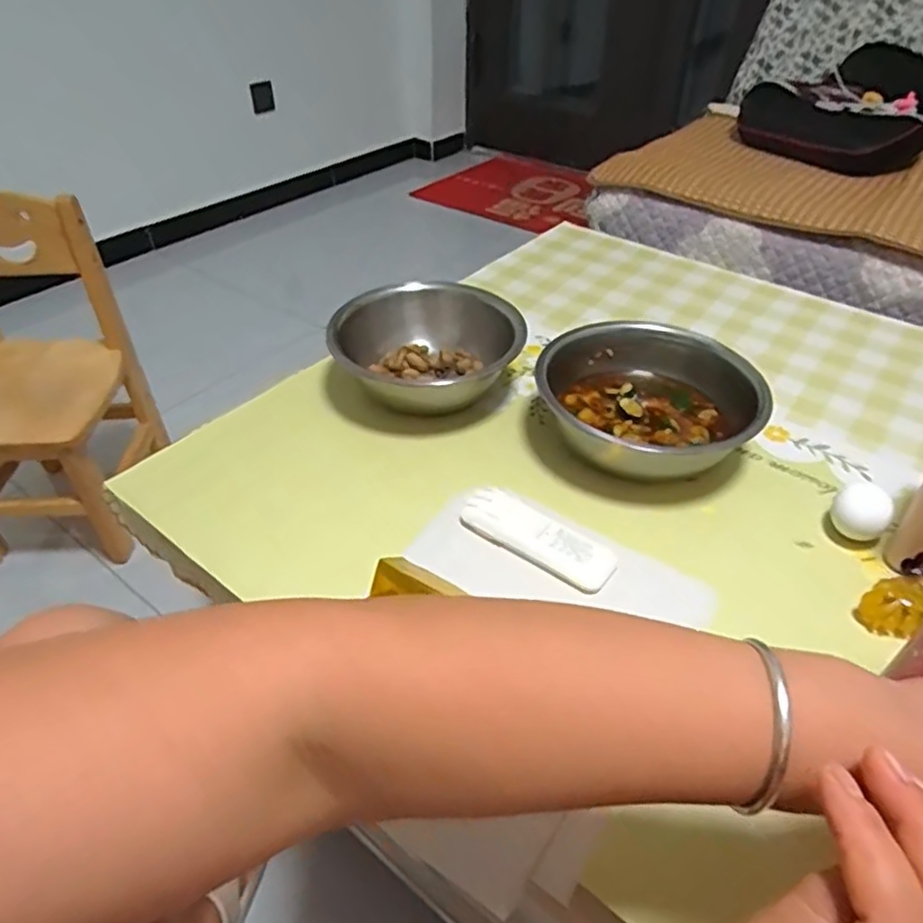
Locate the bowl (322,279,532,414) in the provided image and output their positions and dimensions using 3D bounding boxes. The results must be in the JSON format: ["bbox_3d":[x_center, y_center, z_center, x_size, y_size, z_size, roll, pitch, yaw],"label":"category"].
[{"bbox_3d":[-0.031,-0.111,0.655,0.169,0.070,0.162,0,42,0],"label":"bowl"}]

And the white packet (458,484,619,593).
[{"bbox_3d":[0.059,0.060,0.515,0.125,0.008,0.042,29,69,23],"label":"white packet"}]

